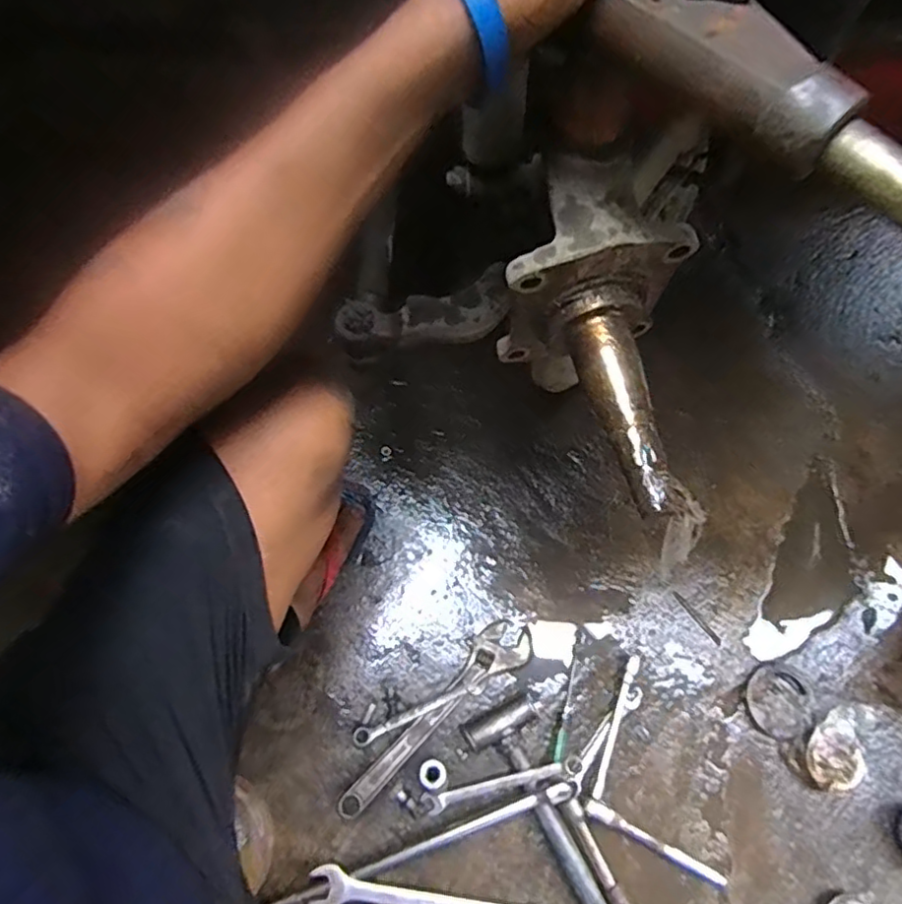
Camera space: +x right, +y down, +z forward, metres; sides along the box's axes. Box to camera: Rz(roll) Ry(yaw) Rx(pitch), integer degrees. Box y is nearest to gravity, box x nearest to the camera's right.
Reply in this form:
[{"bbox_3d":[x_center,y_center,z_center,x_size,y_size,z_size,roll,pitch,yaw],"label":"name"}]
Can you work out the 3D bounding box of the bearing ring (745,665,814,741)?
[{"bbox_3d":[0.416,0.316,0.791,0.079,0.009,0.083,0,74,0],"label":"bearing ring"}]

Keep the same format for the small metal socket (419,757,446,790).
[{"bbox_3d":[-0.021,0.381,0.740,0.032,0.036,0.031,0,74,0],"label":"small metal socket"}]

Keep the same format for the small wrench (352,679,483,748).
[{"bbox_3d":[-0.040,0.324,0.773,0.168,0.017,0.021,-20,75,-6],"label":"small wrench"}]

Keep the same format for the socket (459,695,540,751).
[{"bbox_3d":[0.059,0.334,0.770,0.094,0.031,0.030,-25,76,-7],"label":"socket"}]

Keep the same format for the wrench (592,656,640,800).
[{"bbox_3d":[0.208,0.342,0.778,0.017,0.014,0.170,21,75,6],"label":"wrench"}]

